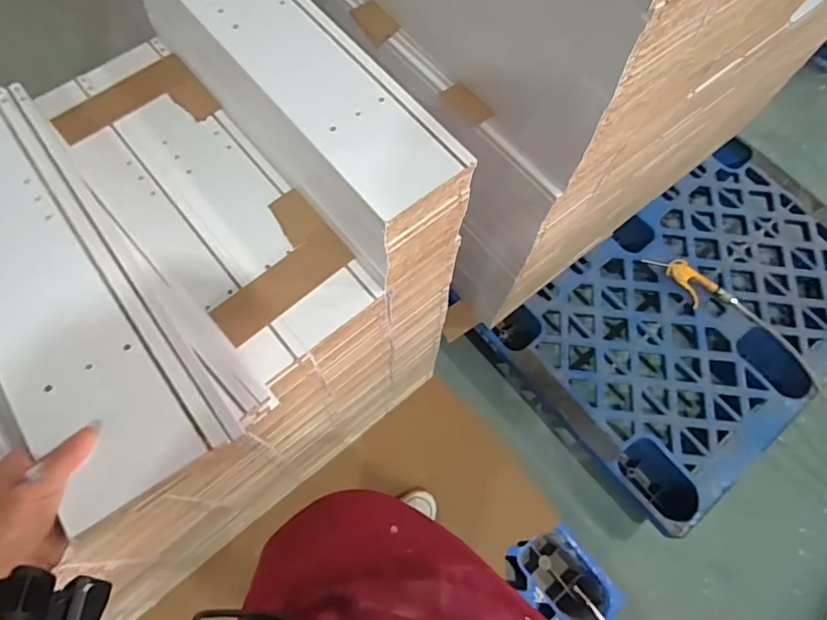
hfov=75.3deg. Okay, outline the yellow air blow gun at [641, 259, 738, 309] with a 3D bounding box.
[{"bbox_3d":[0.681,-0.064,1.330,0.237,0.049,0.082,32,71,11],"label":"yellow air blow gun"}]

